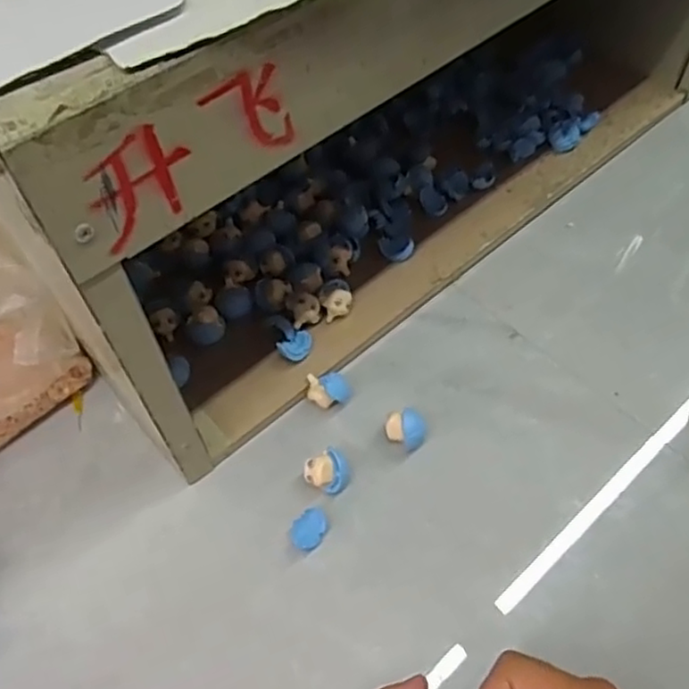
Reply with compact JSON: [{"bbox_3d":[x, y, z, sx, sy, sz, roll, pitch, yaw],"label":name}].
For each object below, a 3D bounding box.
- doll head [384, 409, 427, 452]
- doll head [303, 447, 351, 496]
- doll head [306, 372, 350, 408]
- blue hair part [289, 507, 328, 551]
[{"bbox_3d":[0.042,0.058,0.456,0.028,0.021,0.022,34,64,22],"label":"doll head"},{"bbox_3d":[-0.011,0.085,0.441,0.027,0.019,0.025,-1,57,1],"label":"doll head"},{"bbox_3d":[-0.011,0.031,0.474,0.030,0.015,0.024,2,57,3],"label":"doll head"},{"bbox_3d":[-0.022,0.116,0.424,0.026,0.004,0.021,-40,64,-22],"label":"blue hair part"}]

